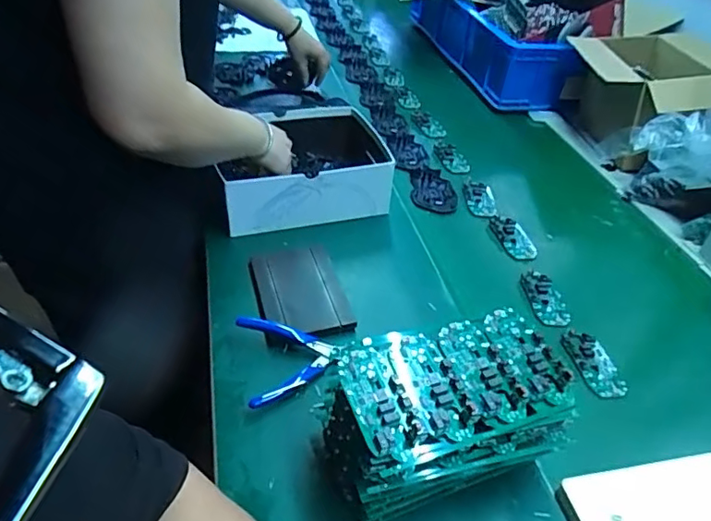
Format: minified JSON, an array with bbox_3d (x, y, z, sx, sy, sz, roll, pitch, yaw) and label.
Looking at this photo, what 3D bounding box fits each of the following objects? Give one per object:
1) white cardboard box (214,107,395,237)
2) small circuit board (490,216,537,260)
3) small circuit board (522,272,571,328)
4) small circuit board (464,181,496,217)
[{"bbox_3d":[-0.080,-0.127,0.771,0.219,0.105,0.164,-9,41,-19],"label":"white cardboard box"},{"bbox_3d":[0.224,-0.035,0.780,0.033,0.015,0.089,-3,39,-13],"label":"small circuit board"},{"bbox_3d":[0.243,0.045,0.695,0.043,0.007,0.091,2,38,-6],"label":"small circuit board"},{"bbox_3d":[0.190,-0.096,0.838,0.042,0.016,0.071,6,38,-1],"label":"small circuit board"}]

